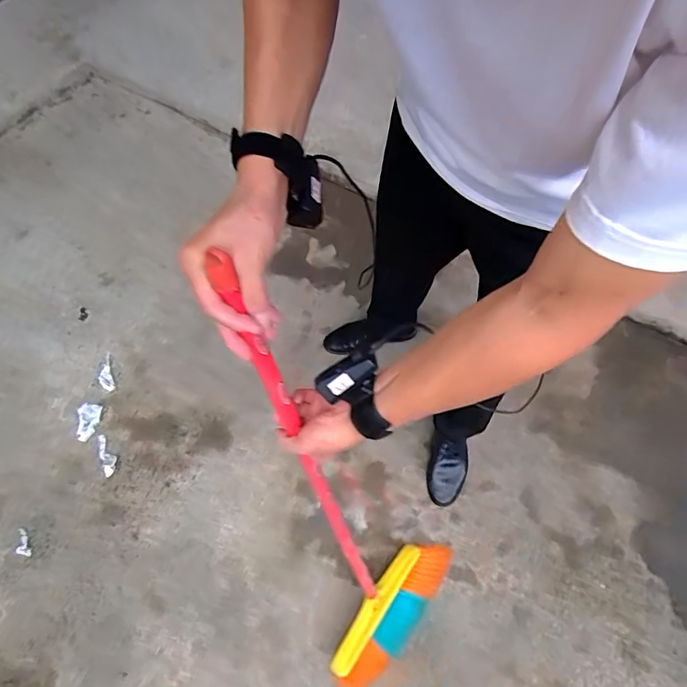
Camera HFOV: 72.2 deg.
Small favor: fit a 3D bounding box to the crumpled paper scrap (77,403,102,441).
[{"bbox_3d":[-0.750,0.227,1.388,0.069,0.004,0.111,-12,62,-4],"label":"crumpled paper scrap"}]

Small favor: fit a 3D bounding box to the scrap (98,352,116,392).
[{"bbox_3d":[-0.742,0.092,1.465,0.042,0.011,0.142,-23,63,-10],"label":"scrap"}]

